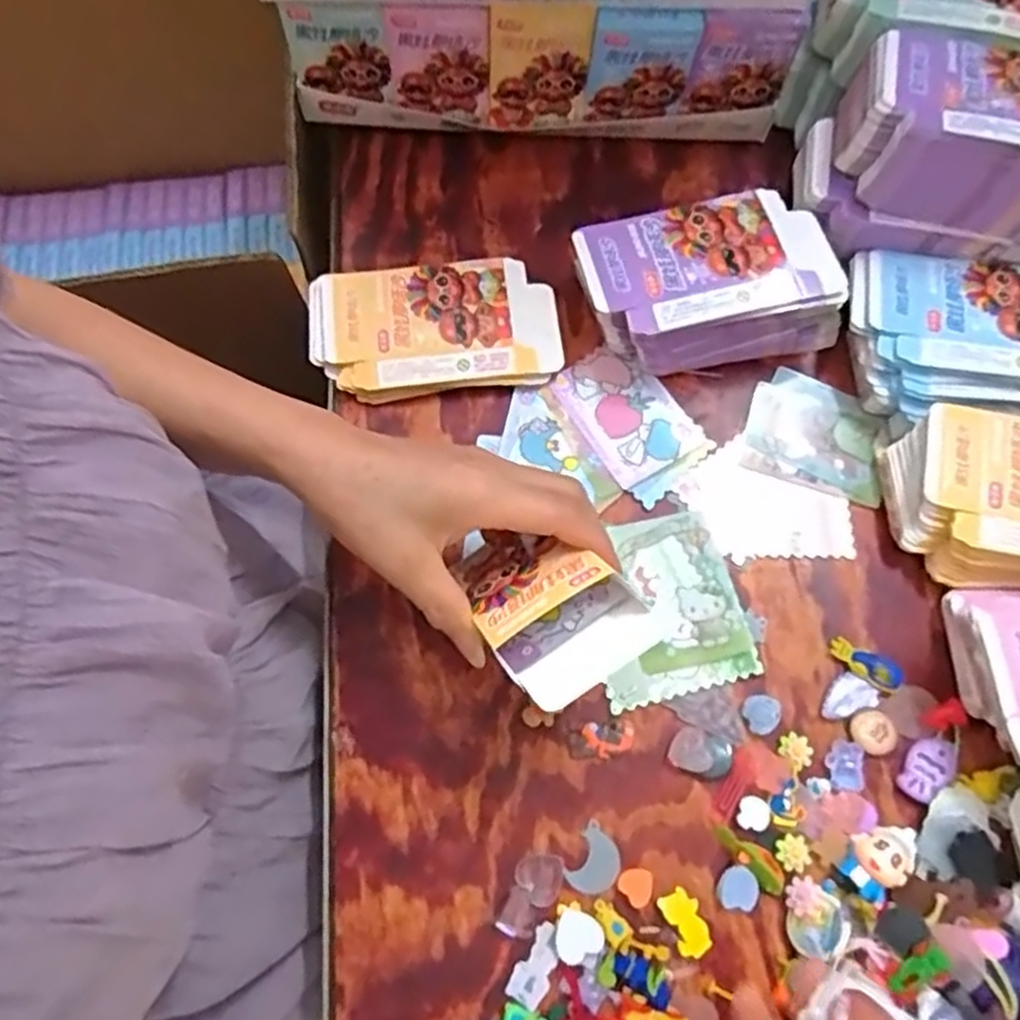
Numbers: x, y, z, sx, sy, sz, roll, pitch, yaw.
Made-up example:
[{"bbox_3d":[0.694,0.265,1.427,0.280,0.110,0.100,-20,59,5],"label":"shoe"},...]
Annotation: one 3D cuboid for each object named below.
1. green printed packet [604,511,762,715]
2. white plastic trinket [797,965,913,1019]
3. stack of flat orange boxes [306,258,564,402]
[{"bbox_3d":[0.088,0.055,0.439,0.084,0.007,0.100,-13,70,-4],"label":"green printed packet"},{"bbox_3d":[0.136,0.197,0.290,0.030,0.004,0.042,-37,38,-23],"label":"white plastic trinket"},{"bbox_3d":[-0.049,-0.116,0.494,0.156,0.019,0.086,-3,70,-1],"label":"stack of flat orange boxes"}]

